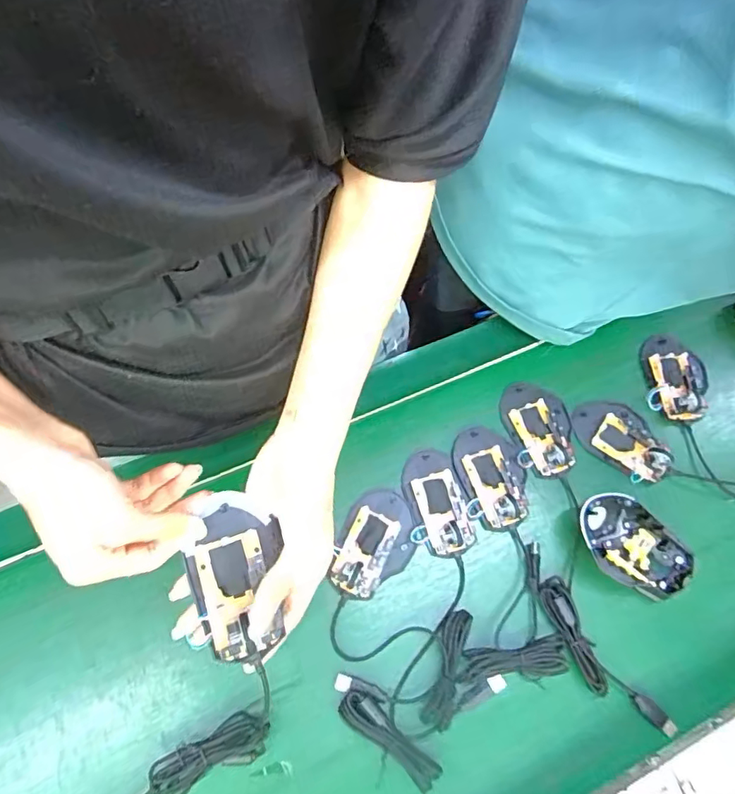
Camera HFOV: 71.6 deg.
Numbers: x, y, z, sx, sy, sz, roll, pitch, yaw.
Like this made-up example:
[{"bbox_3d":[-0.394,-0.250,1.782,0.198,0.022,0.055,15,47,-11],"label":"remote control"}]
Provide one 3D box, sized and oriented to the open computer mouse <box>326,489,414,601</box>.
[{"bbox_3d":[0.008,0.146,0.507,0.072,0.025,0.109,23,66,9],"label":"open computer mouse"}]

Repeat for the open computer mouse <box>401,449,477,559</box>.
[{"bbox_3d":[0.071,0.106,0.525,0.060,0.025,0.111,-12,66,-8],"label":"open computer mouse"}]

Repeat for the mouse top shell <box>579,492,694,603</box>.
[{"bbox_3d":[0.261,0.147,0.504,0.115,0.043,0.073,36,69,14],"label":"mouse top shell"}]

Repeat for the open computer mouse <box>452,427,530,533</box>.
[{"bbox_3d":[0.135,0.083,0.544,0.073,0.022,0.110,-10,66,-7],"label":"open computer mouse"}]

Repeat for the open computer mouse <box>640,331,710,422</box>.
[{"bbox_3d":[0.366,-0.023,0.606,0.070,0.020,0.111,5,65,0],"label":"open computer mouse"}]

